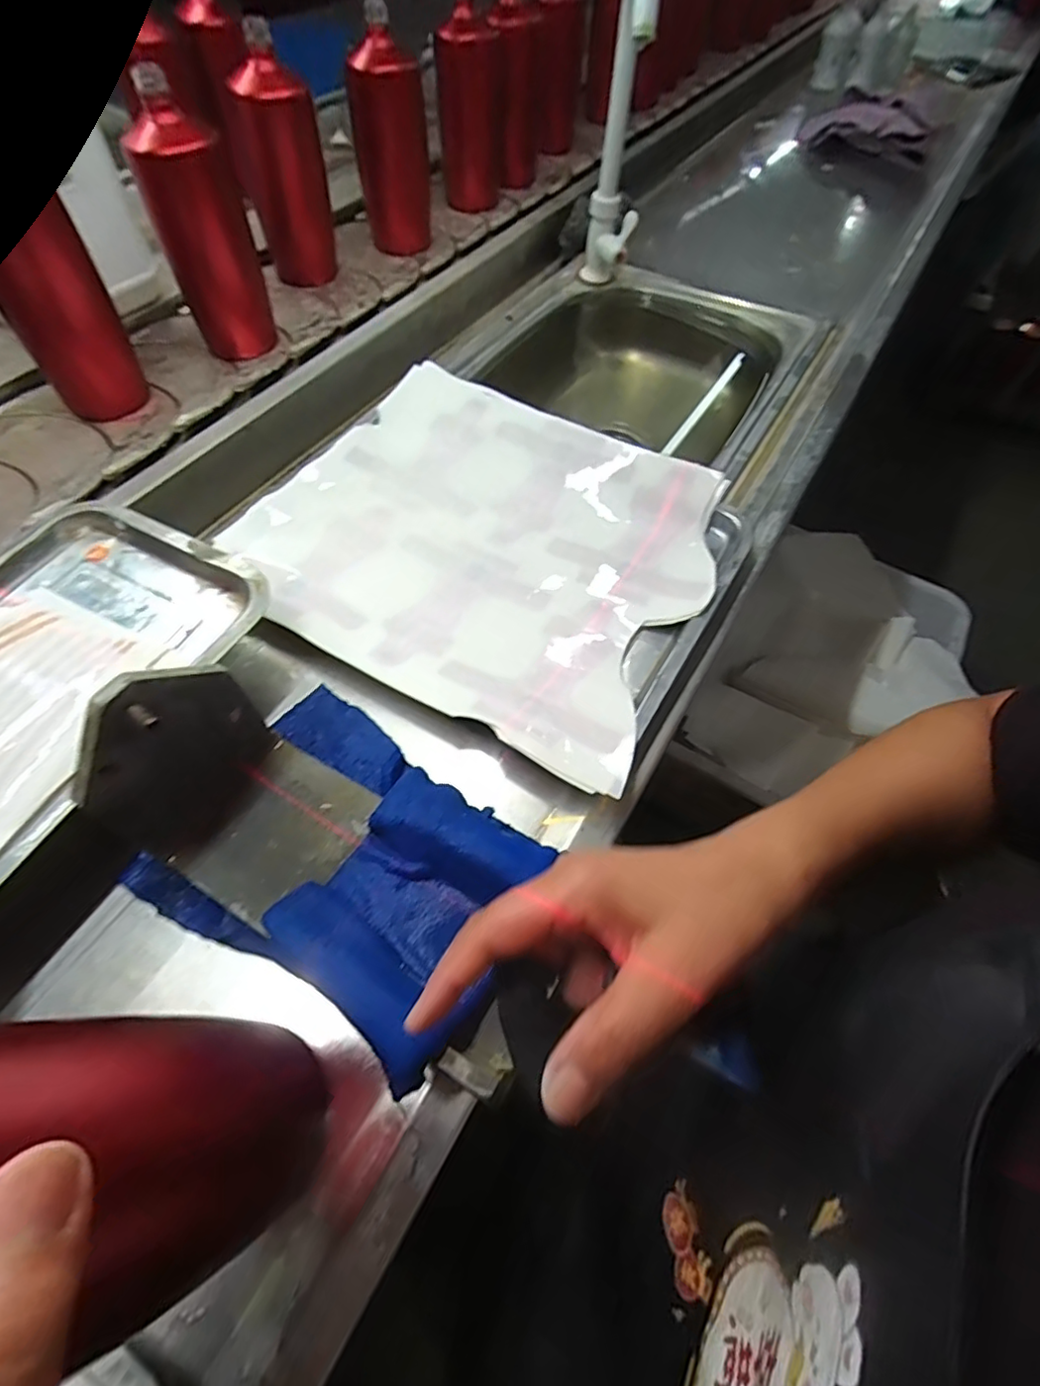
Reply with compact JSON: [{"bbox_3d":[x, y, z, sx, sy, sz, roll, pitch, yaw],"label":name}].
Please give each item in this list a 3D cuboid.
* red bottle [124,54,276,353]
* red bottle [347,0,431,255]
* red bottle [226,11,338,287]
[{"bbox_3d":[-0.298,-0.434,0.573,0.064,0.192,0.071,34,65,16],"label":"red bottle"},{"bbox_3d":[-0.156,-0.660,0.723,0.080,0.194,0.084,-8,61,-6],"label":"red bottle"},{"bbox_3d":[-0.250,-0.563,0.655,0.063,0.196,0.069,25,63,12],"label":"red bottle"}]

